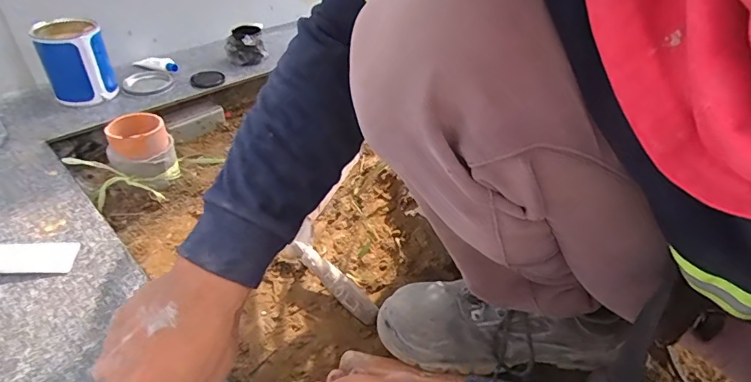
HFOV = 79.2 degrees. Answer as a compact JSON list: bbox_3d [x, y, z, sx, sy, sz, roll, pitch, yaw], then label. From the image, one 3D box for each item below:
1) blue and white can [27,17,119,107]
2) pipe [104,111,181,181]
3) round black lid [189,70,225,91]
[{"bbox_3d":[-0.523,-0.227,0.794,0.102,0.120,0.096,-21,45,-27],"label":"blue and white can"},{"bbox_3d":[-0.375,-0.071,0.729,0.094,0.085,0.087,-19,44,-25],"label":"pipe"},{"bbox_3d":[-0.333,-0.225,0.899,0.063,0.008,0.068,2,39,-1],"label":"round black lid"}]

